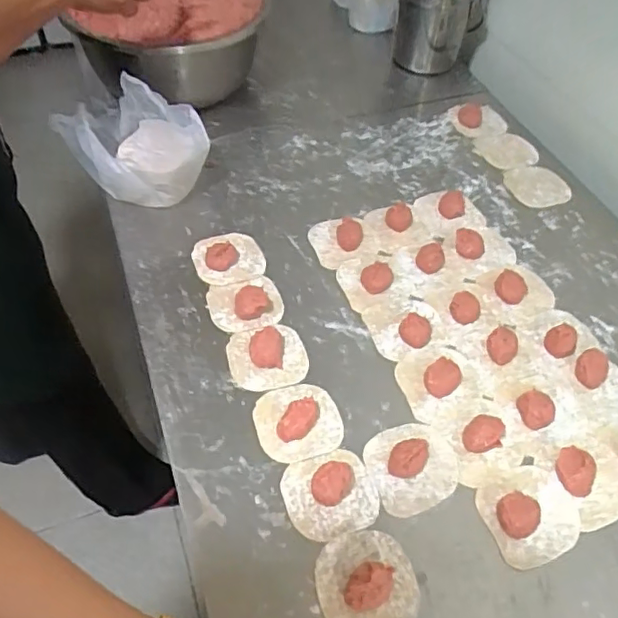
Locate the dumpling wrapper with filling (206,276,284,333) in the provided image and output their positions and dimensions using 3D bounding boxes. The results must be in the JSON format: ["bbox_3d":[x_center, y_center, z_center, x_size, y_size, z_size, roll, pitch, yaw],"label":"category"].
[{"bbox_3d":[-0.068,-0.008,0.622,0.079,0.018,0.067,-10,53,-10],"label":"dumpling wrapper with filling"}]

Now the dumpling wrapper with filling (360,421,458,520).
[{"bbox_3d":[0.095,0.135,0.511,0.080,0.022,0.077,-15,54,-14],"label":"dumpling wrapper with filling"}]

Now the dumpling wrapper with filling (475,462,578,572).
[{"bbox_3d":[0.192,0.171,0.488,0.083,0.020,0.072,-20,56,-17],"label":"dumpling wrapper with filling"}]

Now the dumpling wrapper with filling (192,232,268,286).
[{"bbox_3d":[-0.093,-0.063,0.662,0.078,0.025,0.078,1,52,-2],"label":"dumpling wrapper with filling"}]

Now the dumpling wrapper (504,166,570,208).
[{"bbox_3d":[0.303,-0.163,0.762,0.075,0.006,0.074,-1,59,1],"label":"dumpling wrapper"}]

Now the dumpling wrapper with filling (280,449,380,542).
[{"bbox_3d":[0.019,0.156,0.493,0.077,0.021,0.071,1,52,-2],"label":"dumpling wrapper with filling"}]

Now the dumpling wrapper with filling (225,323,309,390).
[{"bbox_3d":[-0.042,0.047,0.583,0.078,0.014,0.071,-10,53,-10],"label":"dumpling wrapper with filling"}]

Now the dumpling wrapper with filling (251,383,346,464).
[{"bbox_3d":[-0.010,0.103,0.539,0.078,0.020,0.075,-14,54,-13],"label":"dumpling wrapper with filling"}]

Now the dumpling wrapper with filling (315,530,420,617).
[{"bbox_3d":[0.046,0.211,0.449,0.077,0.025,0.075,1,52,-2],"label":"dumpling wrapper with filling"}]

